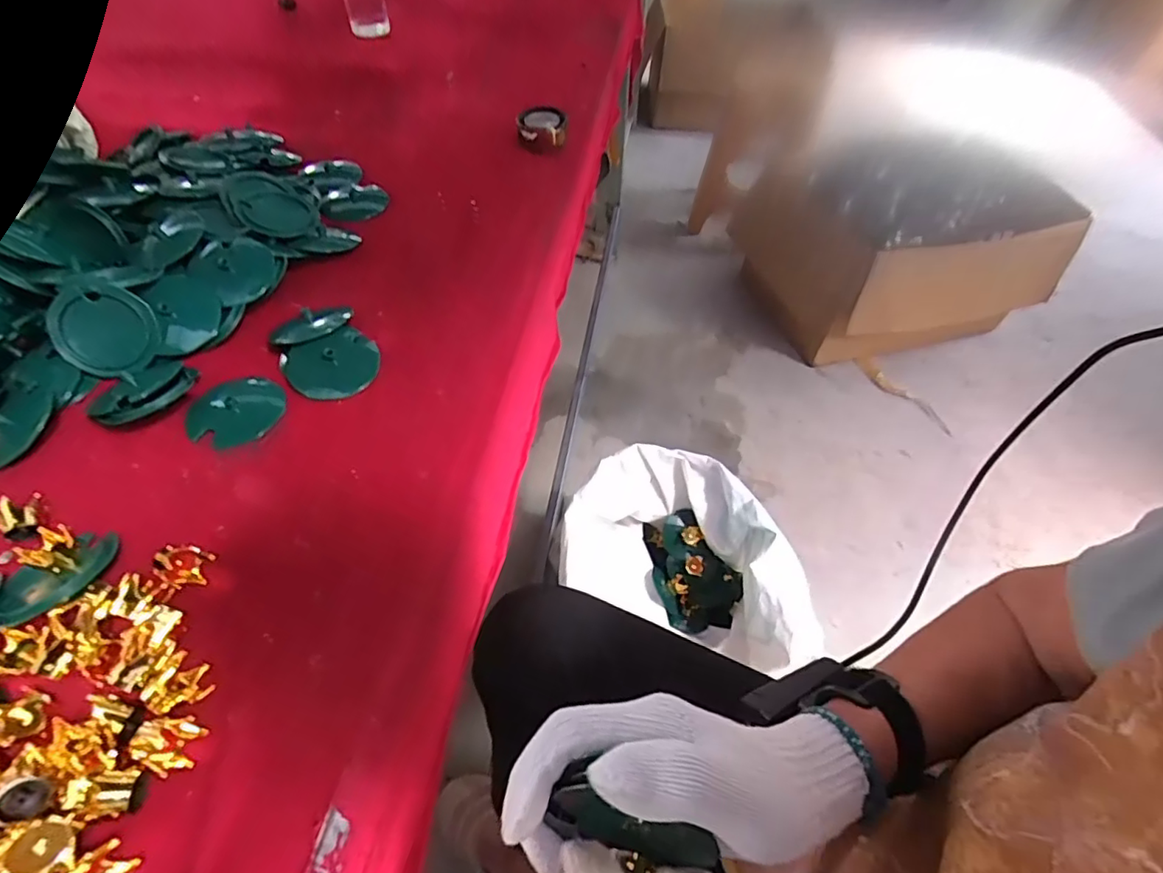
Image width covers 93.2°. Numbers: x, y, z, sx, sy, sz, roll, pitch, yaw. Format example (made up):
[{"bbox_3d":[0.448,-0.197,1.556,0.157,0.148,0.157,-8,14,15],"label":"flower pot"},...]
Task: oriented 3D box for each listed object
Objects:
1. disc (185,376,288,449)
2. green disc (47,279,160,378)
[{"bbox_3d":[-0.286,-0.021,0.456,0.074,0.008,0.060,-30,59,-23],"label":"disc"},{"bbox_3d":[-0.404,-0.092,0.465,0.075,0.009,0.074,-3,99,-17],"label":"green disc"}]

